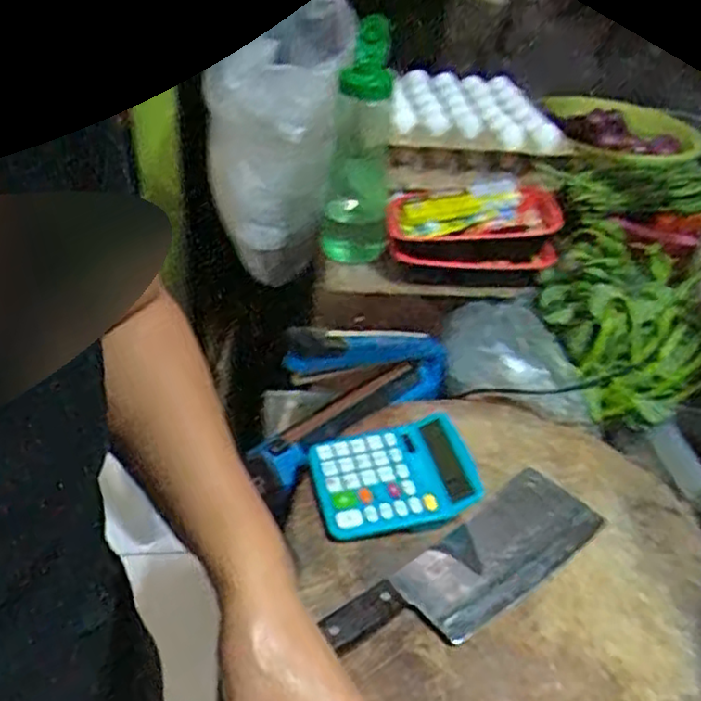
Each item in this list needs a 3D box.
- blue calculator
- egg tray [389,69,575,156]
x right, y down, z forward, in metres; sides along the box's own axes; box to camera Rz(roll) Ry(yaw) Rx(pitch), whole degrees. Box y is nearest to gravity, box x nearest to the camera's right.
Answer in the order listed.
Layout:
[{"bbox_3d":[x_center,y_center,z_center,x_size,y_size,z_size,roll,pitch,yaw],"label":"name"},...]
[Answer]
[{"bbox_3d":[0.041,0.119,0.681,0.150,0.033,0.118,-7,37,-16],"label":"blue calculator"},{"bbox_3d":[0.177,-0.362,1.080,0.267,0.050,0.280,3,36,-2],"label":"egg tray"}]

